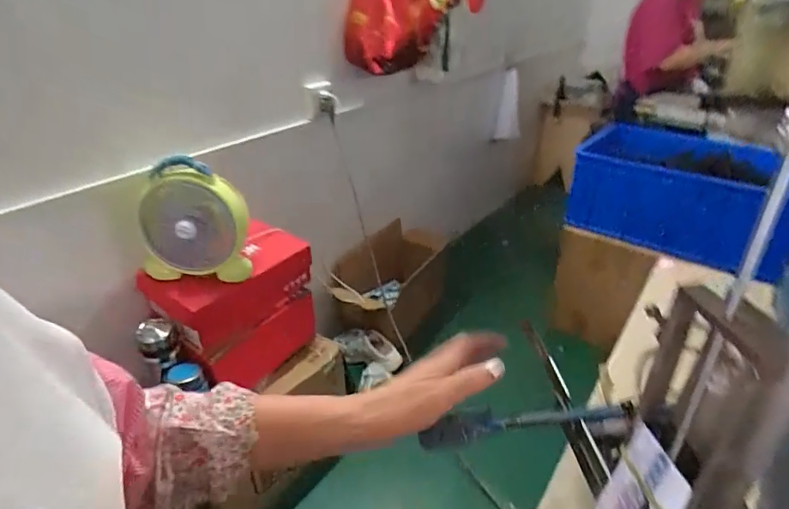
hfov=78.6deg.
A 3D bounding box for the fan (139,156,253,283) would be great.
[{"bbox_3d":[-0.422,-0.063,1.002,0.223,0.243,0.080,-6,31,-9],"label":"fan"}]

